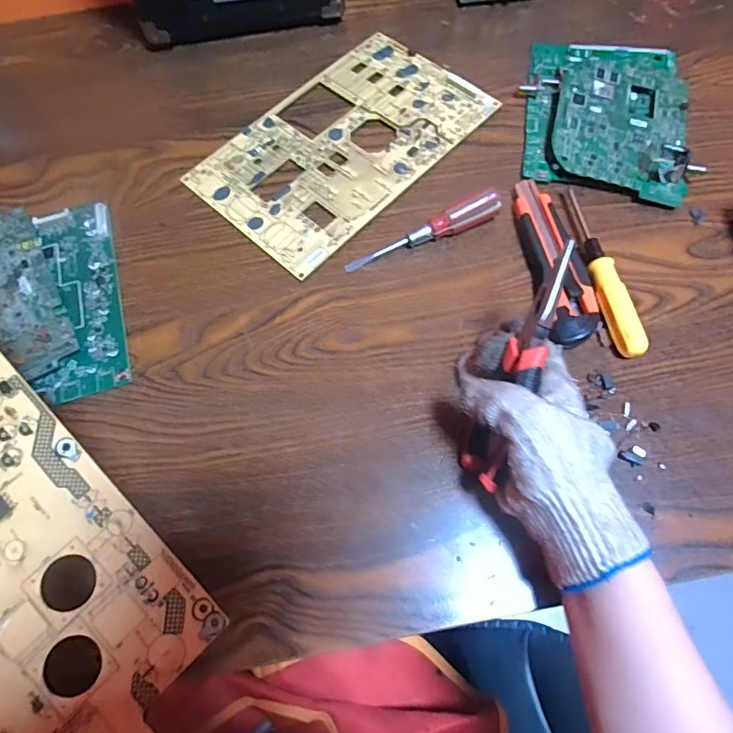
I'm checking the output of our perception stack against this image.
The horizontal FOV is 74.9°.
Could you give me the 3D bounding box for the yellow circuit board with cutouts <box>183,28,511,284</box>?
[{"bbox_3d":[-0.021,-0.214,0.457,0.164,0.008,0.266,41,76,16],"label":"yellow circuit board with cutouts"}]

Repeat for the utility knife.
[{"bbox_3d":[0.150,-0.090,0.393,0.043,0.019,0.153,-11,69,-2],"label":"utility knife"}]

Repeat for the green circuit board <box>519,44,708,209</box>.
[{"bbox_3d":[0.226,-0.240,0.450,0.146,0.021,0.192,5,69,4],"label":"green circuit board"}]

